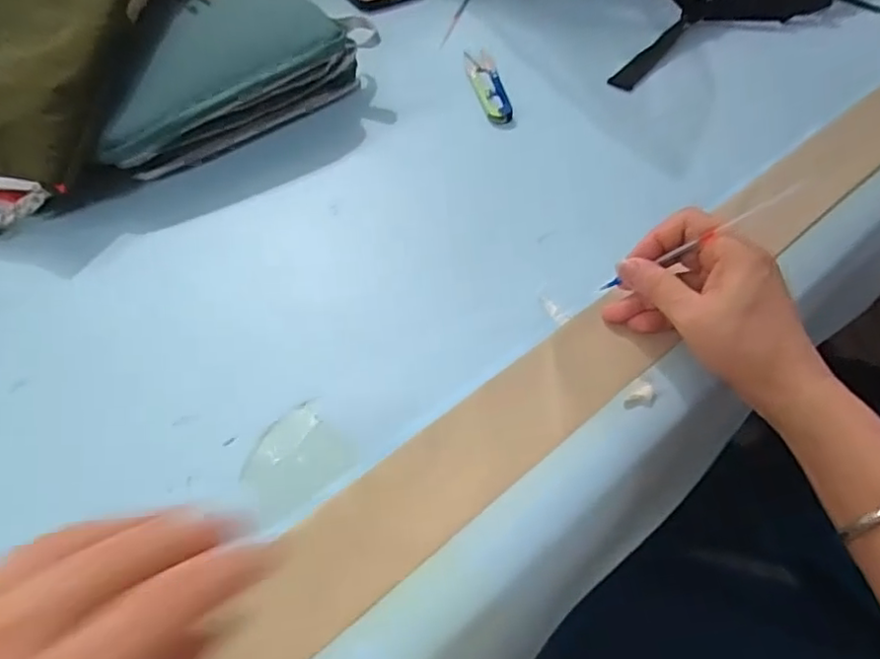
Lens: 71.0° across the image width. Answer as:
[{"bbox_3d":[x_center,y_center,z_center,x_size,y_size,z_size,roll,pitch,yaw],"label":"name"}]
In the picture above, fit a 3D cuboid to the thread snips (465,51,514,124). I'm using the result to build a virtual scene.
[{"bbox_3d":[0.044,-0.224,0.561,0.027,0.006,0.107,-9,55,-6],"label":"thread snips"}]

